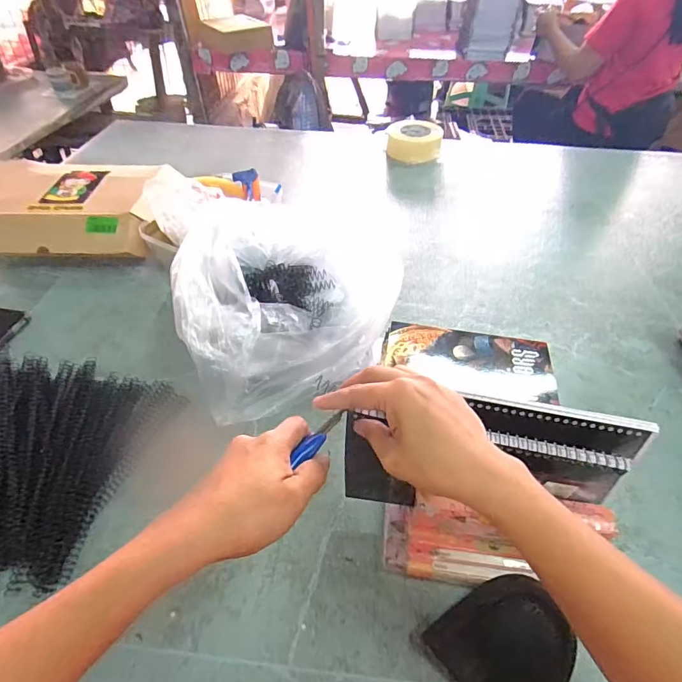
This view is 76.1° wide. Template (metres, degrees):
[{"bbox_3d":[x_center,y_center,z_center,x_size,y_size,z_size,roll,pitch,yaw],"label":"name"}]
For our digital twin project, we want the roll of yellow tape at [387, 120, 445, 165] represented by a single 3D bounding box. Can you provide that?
[{"bbox_3d":[0.177,-0.484,1.055,0.130,0.057,0.131,1,47,-1],"label":"roll of yellow tape"}]

